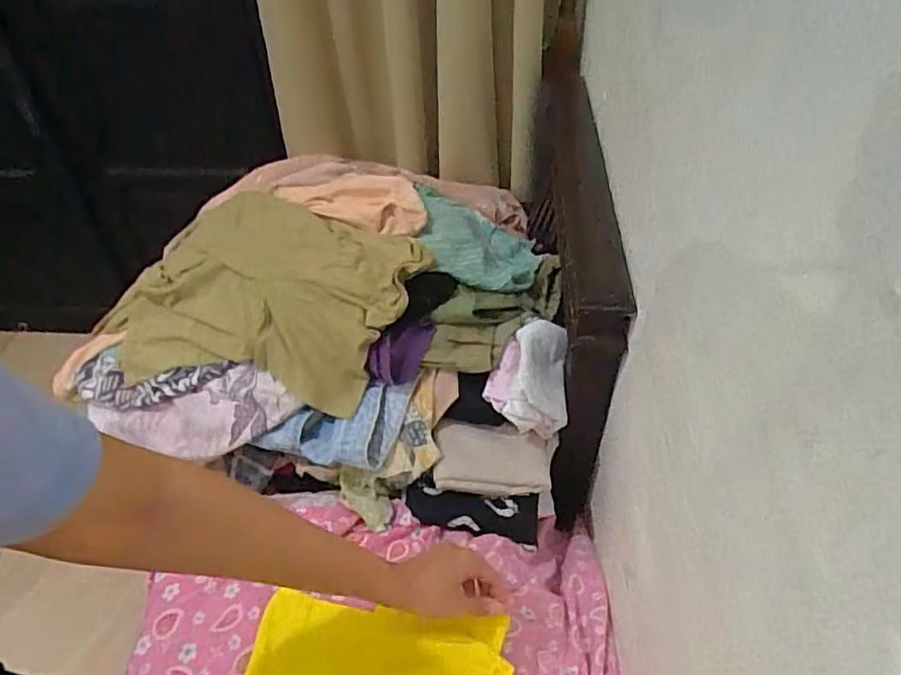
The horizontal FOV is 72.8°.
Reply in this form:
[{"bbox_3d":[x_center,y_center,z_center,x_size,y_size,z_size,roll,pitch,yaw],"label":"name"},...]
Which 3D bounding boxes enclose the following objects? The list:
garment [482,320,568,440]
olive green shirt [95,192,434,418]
[{"bbox_3d":[0.096,0.051,0.758,0.097,0.088,0.125,5,43,8],"label":"garment"},{"bbox_3d":[-0.270,-0.066,0.819,0.451,0.132,0.290,20,47,22],"label":"olive green shirt"}]

